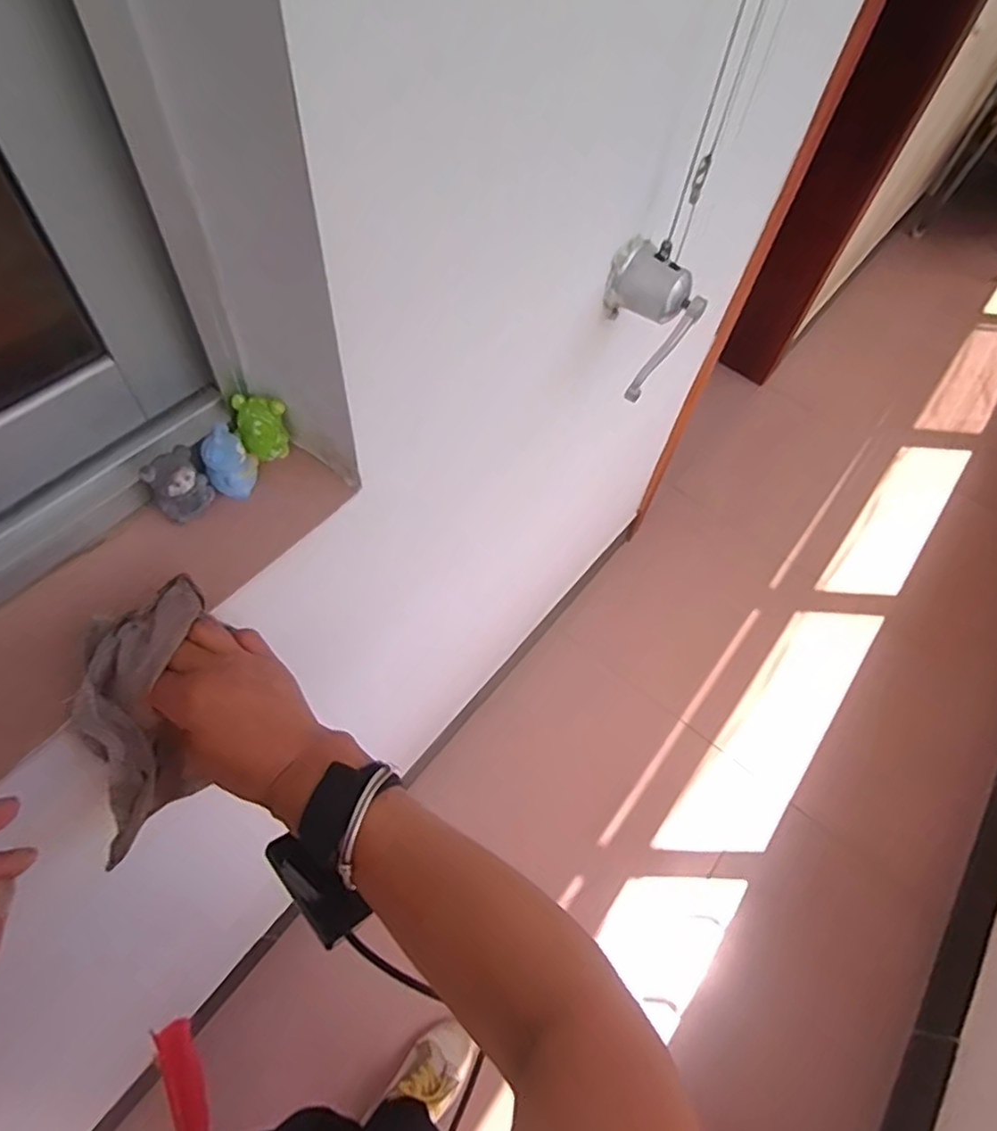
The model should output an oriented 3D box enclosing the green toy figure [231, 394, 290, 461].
[{"bbox_3d":[-0.186,-0.108,0.506,0.038,0.050,0.026,-18,63,-15],"label":"green toy figure"}]

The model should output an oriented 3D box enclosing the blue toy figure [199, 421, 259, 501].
[{"bbox_3d":[-0.204,-0.080,0.486,0.035,0.054,0.030,-28,66,-20],"label":"blue toy figure"}]

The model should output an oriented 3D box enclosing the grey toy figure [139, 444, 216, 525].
[{"bbox_3d":[-0.236,-0.059,0.471,0.038,0.047,0.025,-31,67,-21],"label":"grey toy figure"}]

